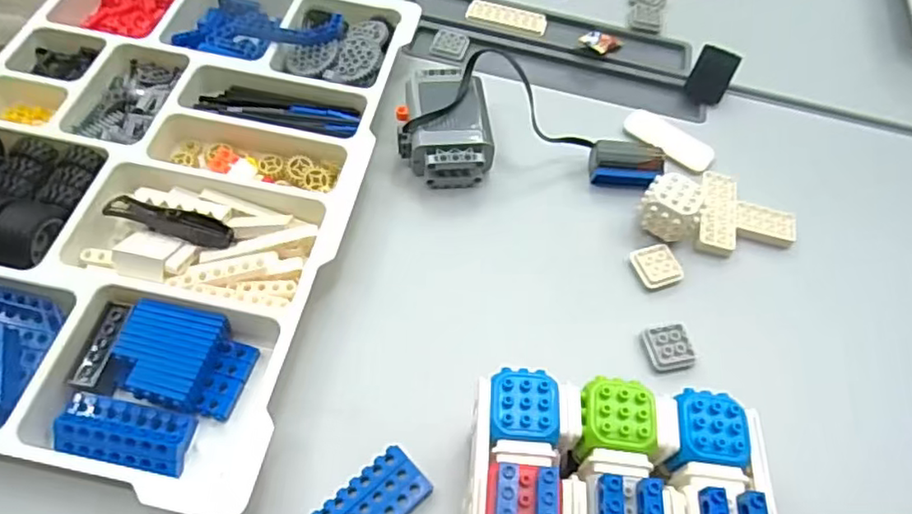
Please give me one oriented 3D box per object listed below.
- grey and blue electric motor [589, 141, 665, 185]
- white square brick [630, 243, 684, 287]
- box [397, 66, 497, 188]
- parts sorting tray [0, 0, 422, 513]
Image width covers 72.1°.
[{"bbox_3d":[0.117,-0.063,0.429,0.048,0.017,0.030,10,58,2],"label":"grey and blue electric motor"},{"bbox_3d":[0.128,0.005,0.398,0.028,0.007,0.028,-16,61,-14],"label":"white square brick"},{"bbox_3d":[-0.009,-0.091,0.435,0.061,0.033,0.085,-2,59,-6],"label":"box"},{"bbox_3d":[-0.191,-0.059,0.395,0.264,0.040,0.376,11,58,2],"label":"parts sorting tray"}]

